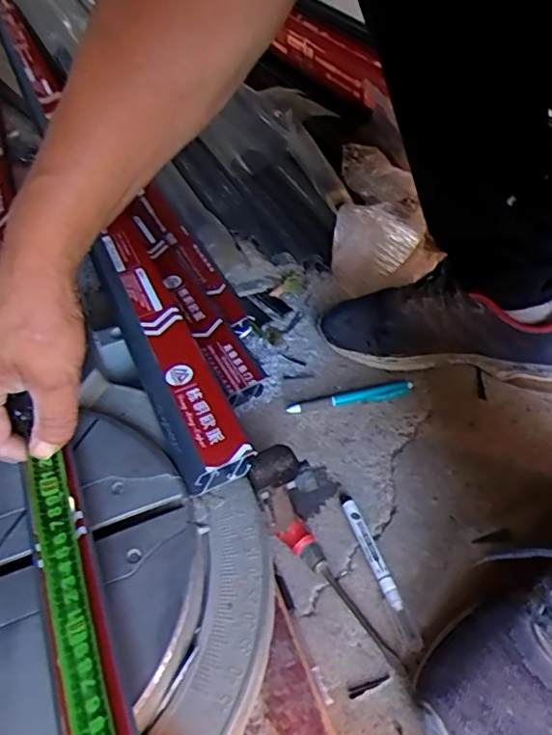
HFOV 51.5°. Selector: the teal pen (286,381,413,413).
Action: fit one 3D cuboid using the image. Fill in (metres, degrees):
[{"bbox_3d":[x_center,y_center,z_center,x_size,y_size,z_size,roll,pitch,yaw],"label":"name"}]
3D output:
[{"bbox_3d":[0.077,0.031,0.591,0.130,0.008,0.016,-8,44,-4],"label":"teal pen"}]

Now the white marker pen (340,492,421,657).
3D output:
[{"bbox_3d":[0.081,0.158,0.465,0.013,0.012,0.140,-15,45,-11],"label":"white marker pen"}]

